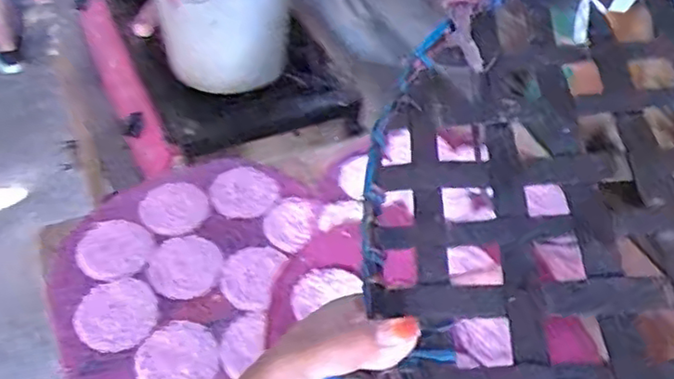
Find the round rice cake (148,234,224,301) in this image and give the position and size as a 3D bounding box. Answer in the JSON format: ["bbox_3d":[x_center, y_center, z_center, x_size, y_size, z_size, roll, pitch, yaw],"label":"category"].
[{"bbox_3d":[-0.170,0.085,0.737,0.078,0.011,0.083,1,45,-1],"label":"round rice cake"}]

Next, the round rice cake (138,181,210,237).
[{"bbox_3d":[-0.197,0.022,0.796,0.077,0.008,0.088,-22,50,-23],"label":"round rice cake"}]

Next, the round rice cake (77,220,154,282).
[{"bbox_3d":[-0.250,0.067,0.744,0.073,0.015,0.082,21,48,17],"label":"round rice cake"}]

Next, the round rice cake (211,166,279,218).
[{"bbox_3d":[-0.114,0.001,0.816,0.079,0.004,0.084,1,45,-1],"label":"round rice cake"}]

